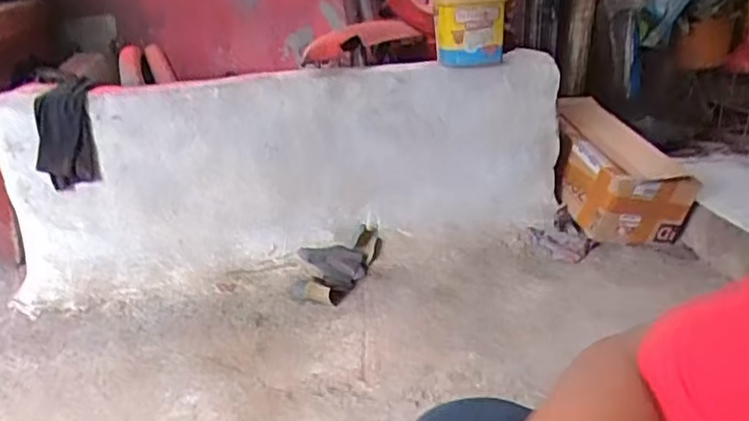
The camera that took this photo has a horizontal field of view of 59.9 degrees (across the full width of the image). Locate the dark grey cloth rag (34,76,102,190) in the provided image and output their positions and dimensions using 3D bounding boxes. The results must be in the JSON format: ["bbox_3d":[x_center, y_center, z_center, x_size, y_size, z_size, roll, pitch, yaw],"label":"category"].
[{"bbox_3d":[-0.654,-0.162,1.376,0.113,0.236,0.023,-2,24,-18],"label":"dark grey cloth rag"}]

